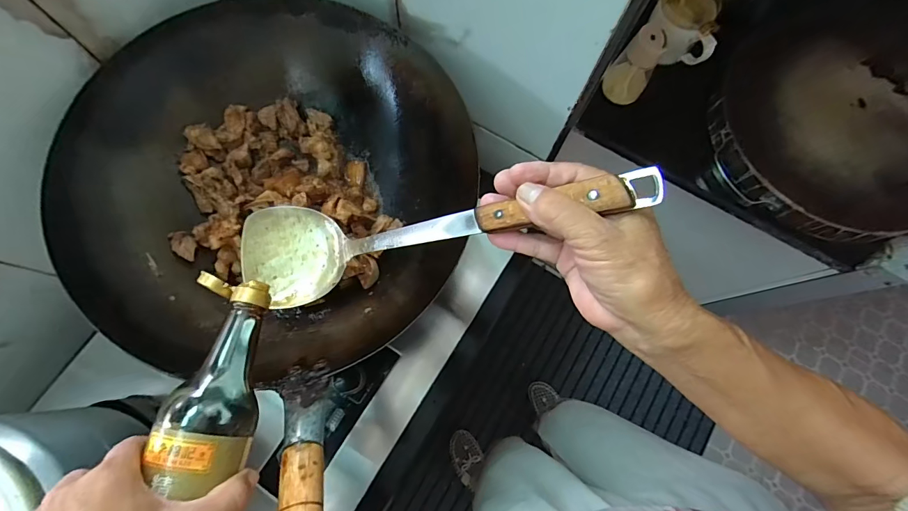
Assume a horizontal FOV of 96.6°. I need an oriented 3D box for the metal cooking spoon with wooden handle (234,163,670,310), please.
[{"bbox_3d":[-0.041,-0.023,0.320,0.362,0.059,0.090,-12,72,33],"label":"metal cooking spoon with wooden handle"}]

